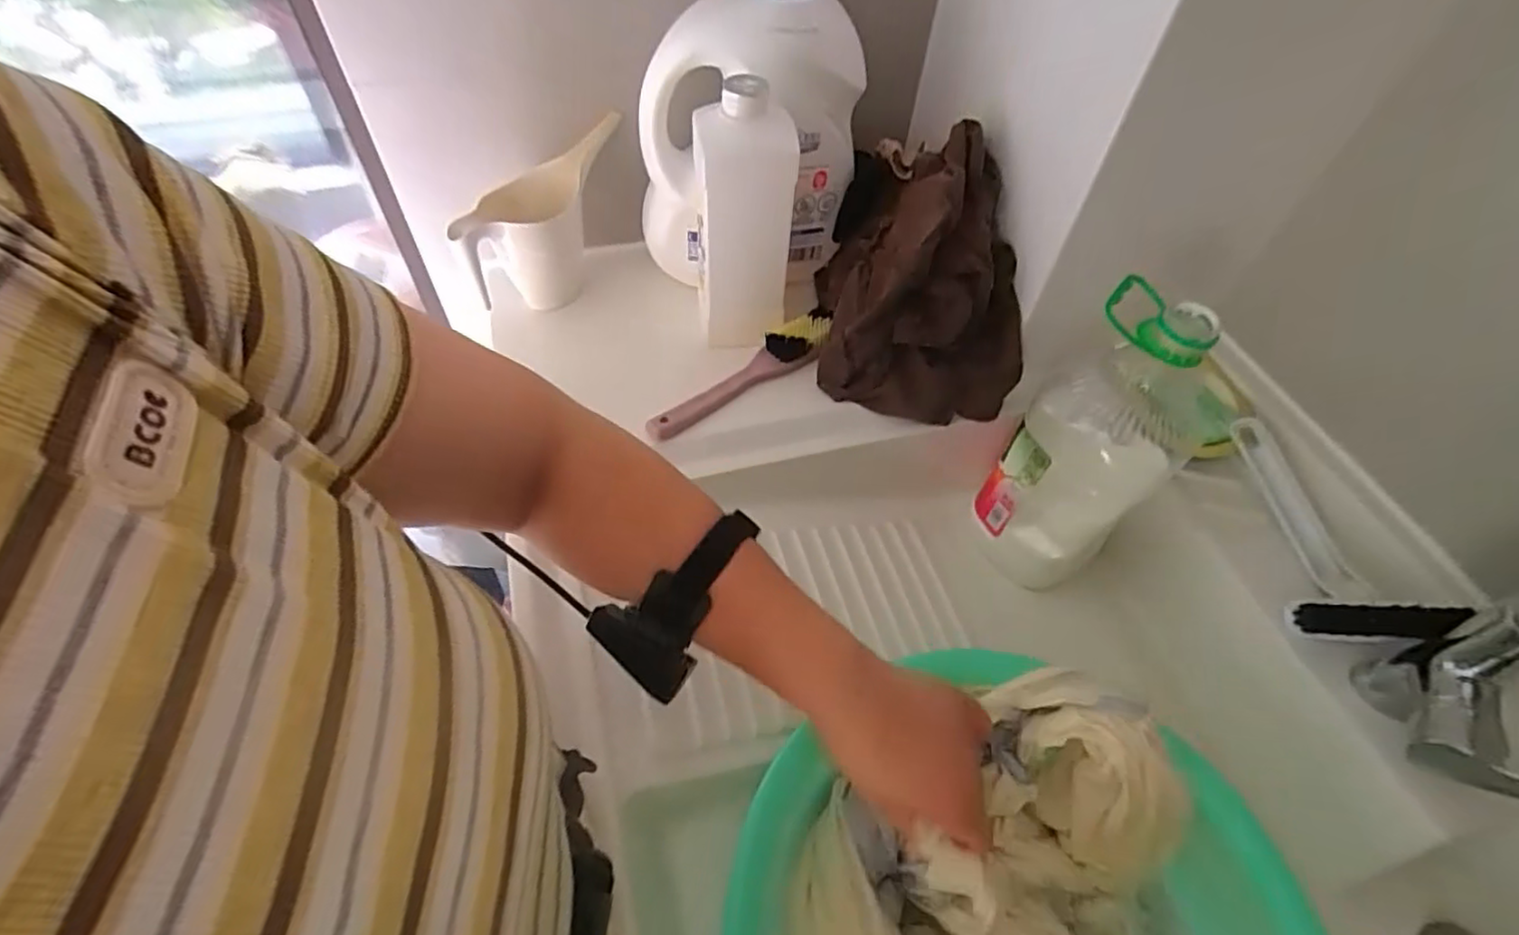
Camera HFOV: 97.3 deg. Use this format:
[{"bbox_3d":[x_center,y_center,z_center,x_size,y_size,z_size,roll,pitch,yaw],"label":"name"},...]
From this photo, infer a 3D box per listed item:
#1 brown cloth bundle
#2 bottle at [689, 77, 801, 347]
[{"bbox_3d":[0.152,-0.189,0.623,0.177,0.171,0.227,4,54,0],"label":"brown cloth bundle"},{"bbox_3d":[-0.015,-0.207,0.580,0.078,0.223,0.053,-4,55,-6],"label":"bottle"}]

